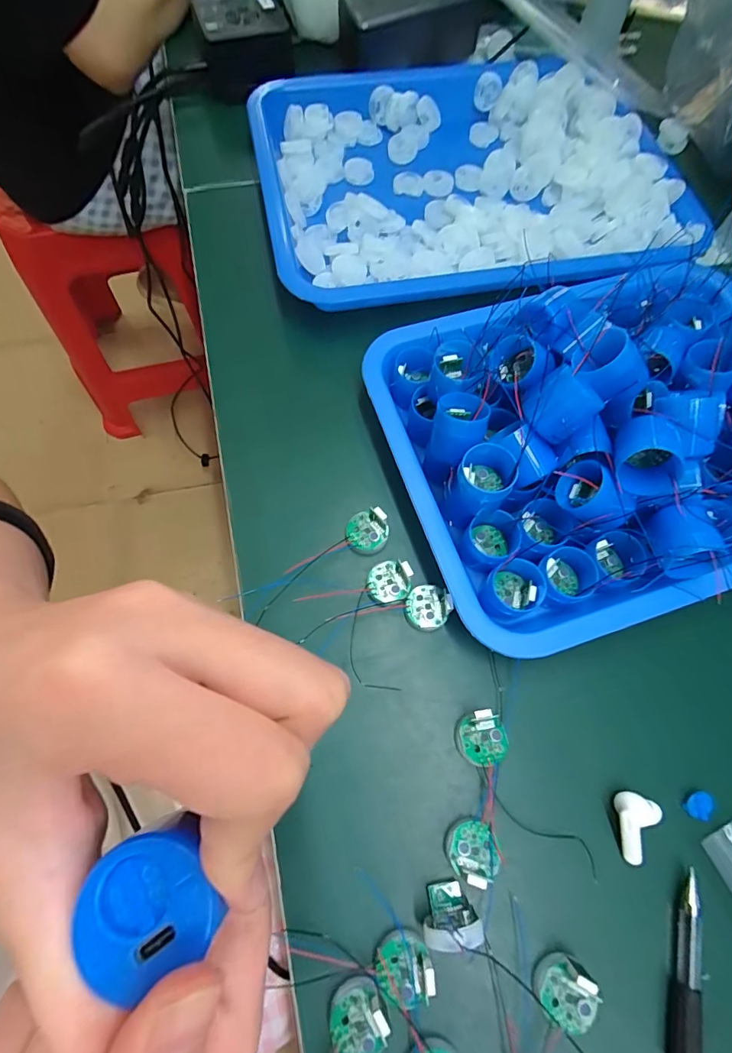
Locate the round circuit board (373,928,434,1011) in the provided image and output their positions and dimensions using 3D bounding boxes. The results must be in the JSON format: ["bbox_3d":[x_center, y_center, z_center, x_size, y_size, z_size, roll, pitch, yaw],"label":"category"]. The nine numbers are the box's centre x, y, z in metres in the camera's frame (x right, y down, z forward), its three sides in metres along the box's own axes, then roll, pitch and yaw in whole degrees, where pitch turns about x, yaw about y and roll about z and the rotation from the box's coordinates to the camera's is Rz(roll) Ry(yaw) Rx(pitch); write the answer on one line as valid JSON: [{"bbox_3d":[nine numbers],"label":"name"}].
[{"bbox_3d":[0.016,0.195,0.207,0.024,0.016,0.025,1,68,-2],"label":"round circuit board"}]

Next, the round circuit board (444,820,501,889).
[{"bbox_3d":[0.052,0.156,0.227,0.024,0.009,0.025,1,68,-2],"label":"round circuit board"}]

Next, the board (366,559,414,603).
[{"bbox_3d":[0.014,0.032,0.273,0.027,0.004,0.023,-12,69,-6],"label":"board"}]

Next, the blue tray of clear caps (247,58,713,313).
[{"bbox_3d":[0.075,-0.291,0.395,0.316,0.045,0.264,-10,69,-6],"label":"blue tray of clear caps"}]

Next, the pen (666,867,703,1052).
[{"bbox_3d":[0.139,0.221,0.204,0.013,0.010,0.119,16,69,4],"label":"pen"}]

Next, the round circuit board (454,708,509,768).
[{"bbox_3d":[0.060,0.110,0.246,0.024,0.009,0.025,1,68,-2],"label":"round circuit board"}]

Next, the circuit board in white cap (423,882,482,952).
[{"bbox_3d":[0.038,0.174,0.211,0.025,0.024,0.016,-3,68,-3],"label":"circuit board in white cap"}]

